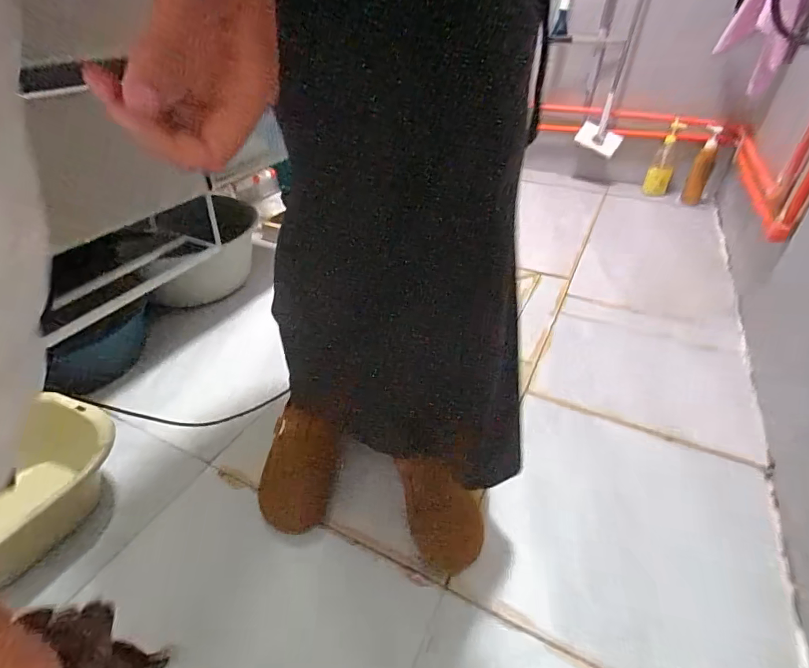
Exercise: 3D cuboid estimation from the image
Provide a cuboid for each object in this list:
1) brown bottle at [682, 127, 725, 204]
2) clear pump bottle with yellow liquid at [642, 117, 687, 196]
[{"bbox_3d":[0.972,-0.532,1.458,0.066,0.261,0.066,23,42,26],"label":"brown bottle"},{"bbox_3d":[0.881,-0.591,1.511,0.080,0.233,0.055,16,39,19],"label":"clear pump bottle with yellow liquid"}]

